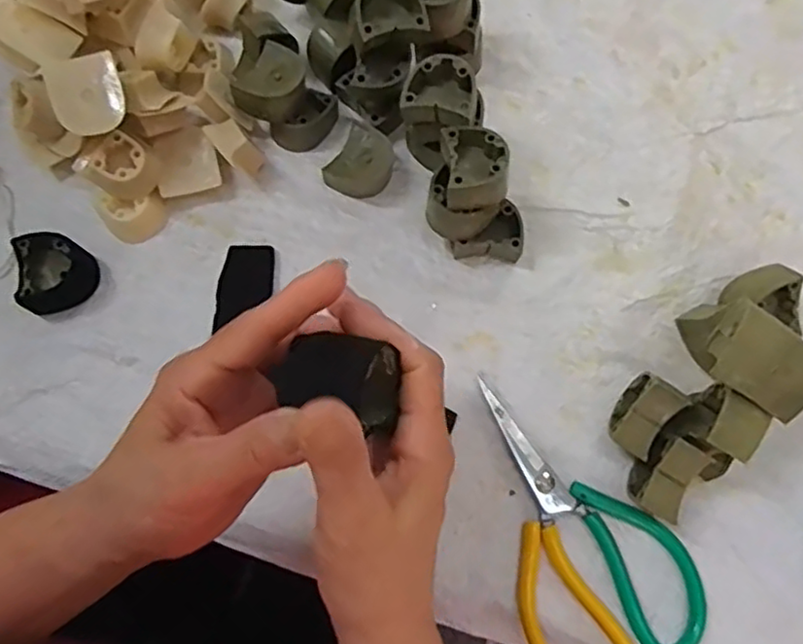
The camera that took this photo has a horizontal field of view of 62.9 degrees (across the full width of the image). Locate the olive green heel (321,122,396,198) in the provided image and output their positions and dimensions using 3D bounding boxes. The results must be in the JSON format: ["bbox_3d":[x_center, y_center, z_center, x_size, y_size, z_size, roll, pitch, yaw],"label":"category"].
[{"bbox_3d":[-0.028,-0.107,0.463,0.035,0.029,0.046,36,78,9],"label":"olive green heel"}]

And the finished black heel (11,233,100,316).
[{"bbox_3d":[-0.226,-0.032,0.432,0.040,0.030,0.049,-12,76,-3],"label":"finished black heel"}]

